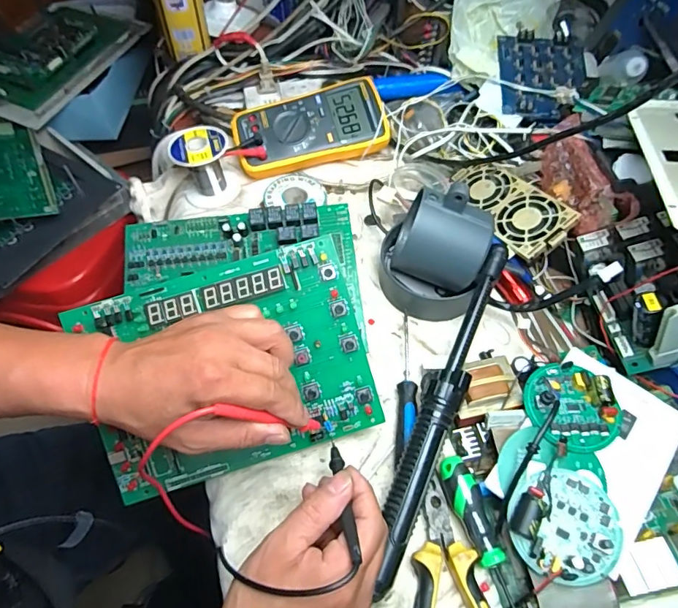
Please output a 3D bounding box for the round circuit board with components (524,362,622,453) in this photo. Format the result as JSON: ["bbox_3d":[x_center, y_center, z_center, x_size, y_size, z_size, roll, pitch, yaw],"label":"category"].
[{"bbox_3d":[0.180,0.077,0.368,0.061,0.019,0.068,-14,59,-9],"label":"round circuit board with components"}]

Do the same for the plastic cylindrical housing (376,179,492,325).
[{"bbox_3d":[0.094,-0.050,0.451,0.084,0.112,0.072,11,58,6],"label":"plastic cylindrical housing"}]

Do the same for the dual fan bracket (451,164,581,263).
[{"bbox_3d":[0.171,-0.104,0.498,0.066,0.008,0.140,-39,51,0],"label":"dual fan bracket"}]

